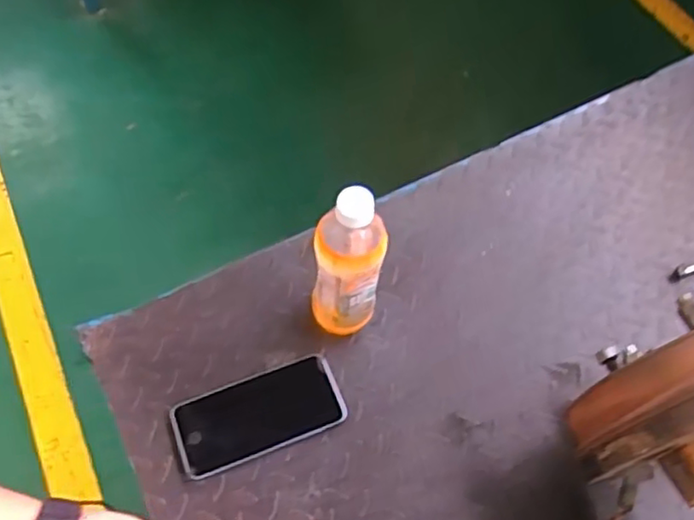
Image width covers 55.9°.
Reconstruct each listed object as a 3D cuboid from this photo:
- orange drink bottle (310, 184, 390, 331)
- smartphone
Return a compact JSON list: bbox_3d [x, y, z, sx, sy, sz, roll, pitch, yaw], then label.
[{"bbox_3d":[0.001,0.009,0.628,0.061,0.228,0.053,5,61,1],"label":"orange drink bottle"},{"bbox_3d":[-0.089,0.155,0.660,0.167,0.013,0.078,-18,63,-12],"label":"smartphone"}]

